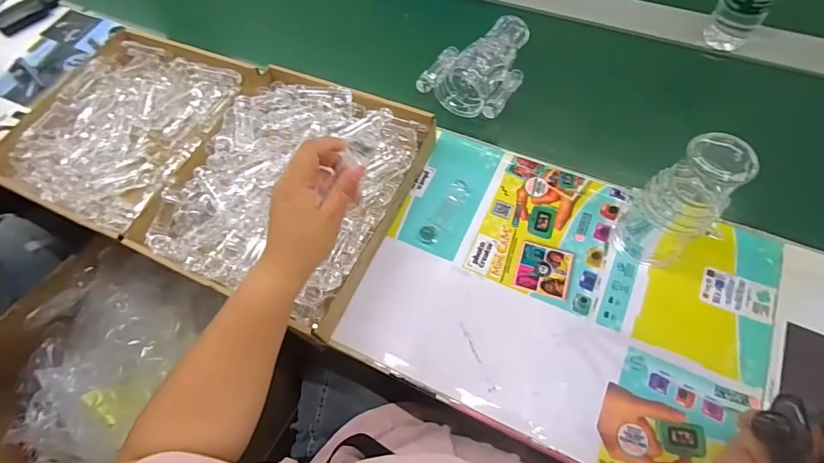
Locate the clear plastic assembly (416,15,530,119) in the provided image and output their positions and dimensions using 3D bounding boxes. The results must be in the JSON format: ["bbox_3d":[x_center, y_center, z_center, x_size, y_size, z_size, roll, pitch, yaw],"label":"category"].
[{"bbox_3d":[0.109,-0.249,0.648,0.126,0.048,0.186,30,69,18],"label":"clear plastic assembly"}]

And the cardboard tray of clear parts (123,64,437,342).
[{"bbox_3d":[-0.156,-0.061,0.559,0.278,0.070,0.313,22,66,14],"label":"cardboard tray of clear parts"}]

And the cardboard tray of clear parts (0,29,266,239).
[{"bbox_3d":[-0.408,-0.158,0.627,0.294,0.052,0.308,21,66,14],"label":"cardboard tray of clear parts"}]

